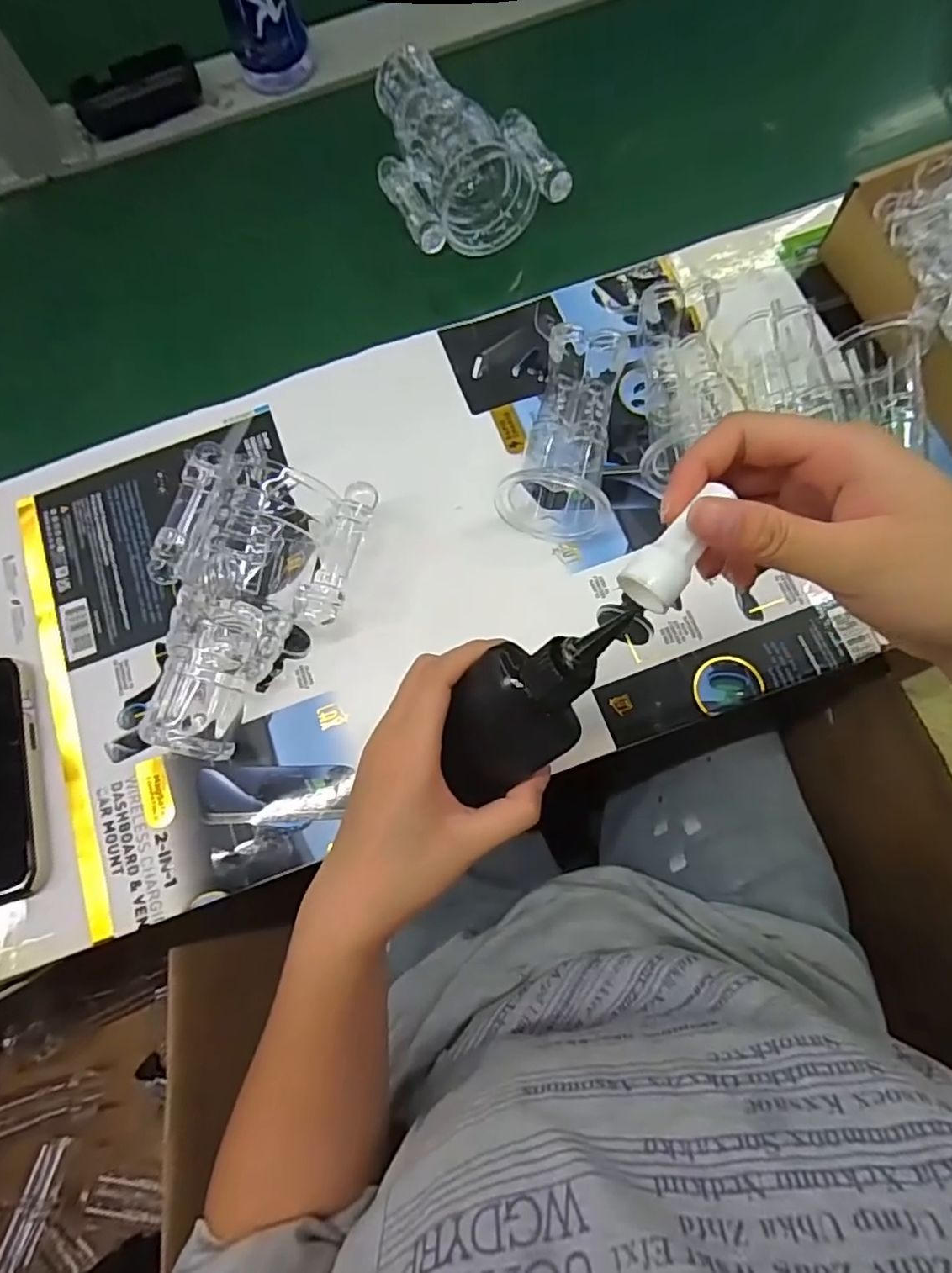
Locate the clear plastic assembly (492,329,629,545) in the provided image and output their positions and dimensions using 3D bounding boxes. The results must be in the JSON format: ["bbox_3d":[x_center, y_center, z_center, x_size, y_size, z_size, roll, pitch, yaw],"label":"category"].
[{"bbox_3d":[0.065,-0.136,0.406,0.070,0.049,0.140,15,75,6],"label":"clear plastic assembly"}]

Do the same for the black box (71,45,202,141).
[{"bbox_3d":[-0.305,-0.492,0.544,0.108,0.035,0.031,-23,75,-4],"label":"black box"}]

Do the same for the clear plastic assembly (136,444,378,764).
[{"bbox_3d":[-0.148,-0.023,0.378,0.122,0.065,0.194,17,76,7],"label":"clear plastic assembly"}]

